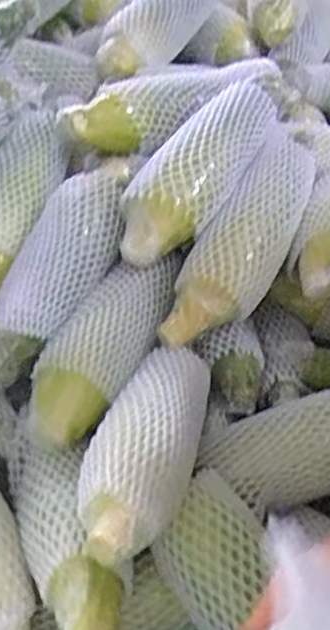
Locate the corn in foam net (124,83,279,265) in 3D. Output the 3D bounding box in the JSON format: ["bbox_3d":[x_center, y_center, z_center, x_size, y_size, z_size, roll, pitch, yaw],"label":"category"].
[{"bbox_3d":[0.034,-0.136,0.580,0.063,0.051,0.223,20,64,38],"label":"corn in foam net"}]

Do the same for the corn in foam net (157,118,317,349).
[{"bbox_3d":[0.071,-0.068,0.574,0.063,0.057,0.241,15,62,33],"label":"corn in foam net"}]

